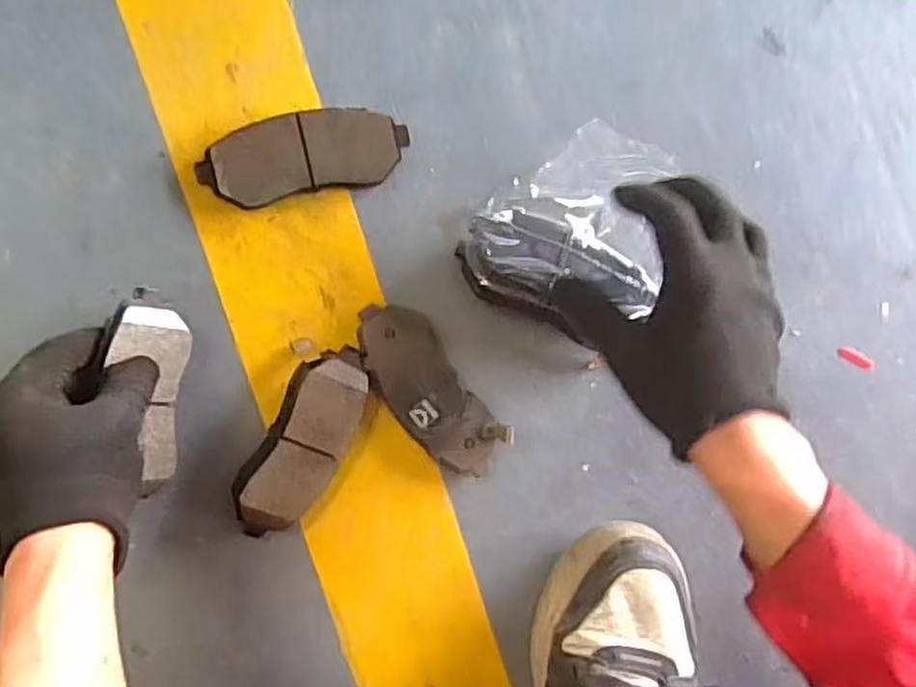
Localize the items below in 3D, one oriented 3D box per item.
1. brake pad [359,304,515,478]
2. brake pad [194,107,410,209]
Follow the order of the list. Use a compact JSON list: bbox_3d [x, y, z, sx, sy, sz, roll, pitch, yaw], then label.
[{"bbox_3d":[-0.020,0.031,0.487,0.052,0.015,0.127,-38,98,-6],"label":"brake pad"},{"bbox_3d":[-0.097,-0.120,0.470,0.128,0.014,0.051,-13,94,-9],"label":"brake pad"}]

